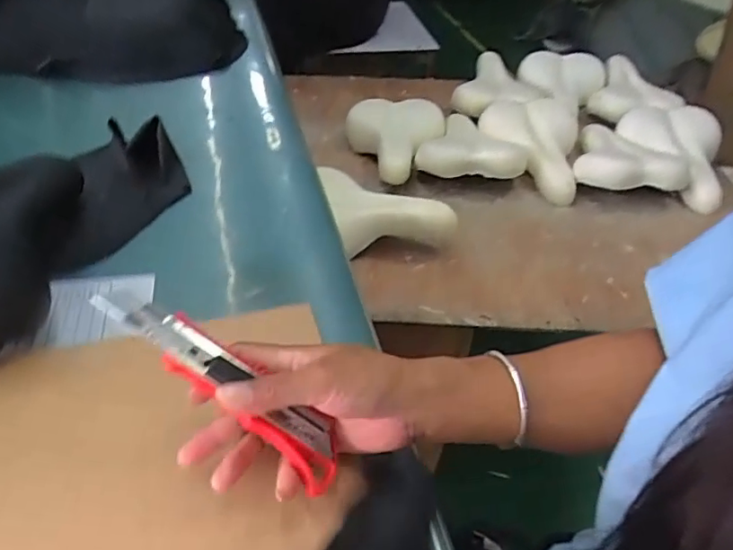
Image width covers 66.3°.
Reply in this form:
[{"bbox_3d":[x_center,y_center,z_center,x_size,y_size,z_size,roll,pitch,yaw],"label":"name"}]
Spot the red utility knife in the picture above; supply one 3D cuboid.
[{"bbox_3d":[-0.083,0.063,0.330,0.166,0.014,0.036,39,48,-4],"label":"red utility knife"}]

